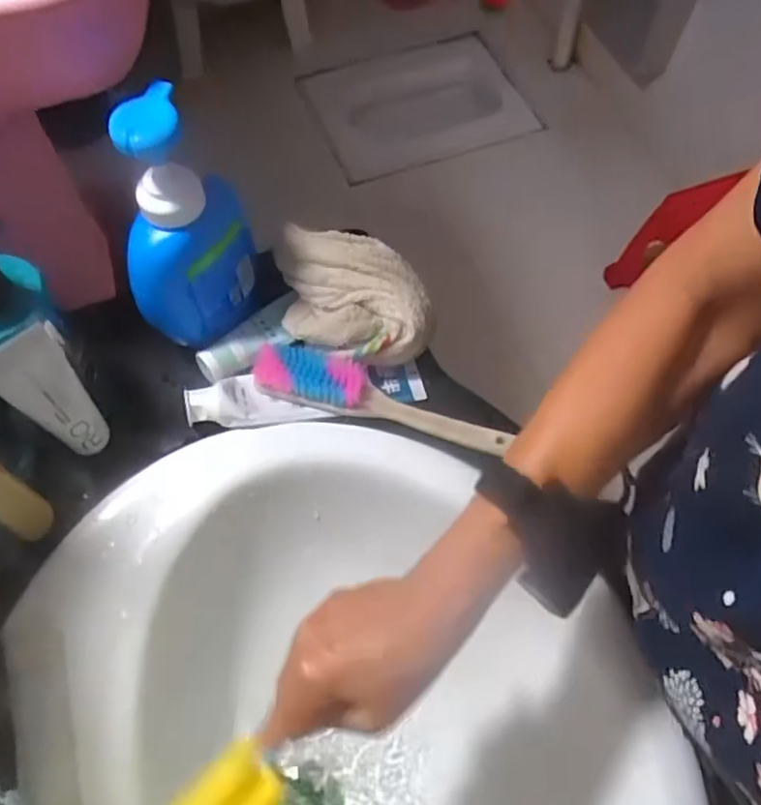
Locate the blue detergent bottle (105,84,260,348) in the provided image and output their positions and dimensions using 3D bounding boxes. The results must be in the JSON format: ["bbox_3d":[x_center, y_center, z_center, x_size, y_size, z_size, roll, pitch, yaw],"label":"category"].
[{"bbox_3d":[-0.146,-0.125,0.515,0.050,0.203,0.104,39,69,18],"label":"blue detergent bottle"}]

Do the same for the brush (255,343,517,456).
[{"bbox_3d":[-0.006,-0.008,0.566,0.205,0.030,0.046,15,63,7],"label":"brush"}]

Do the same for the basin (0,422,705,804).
[{"bbox_3d":[-0.026,0.283,0.507,0.416,0.163,0.527,-8,63,-5],"label":"basin"}]

